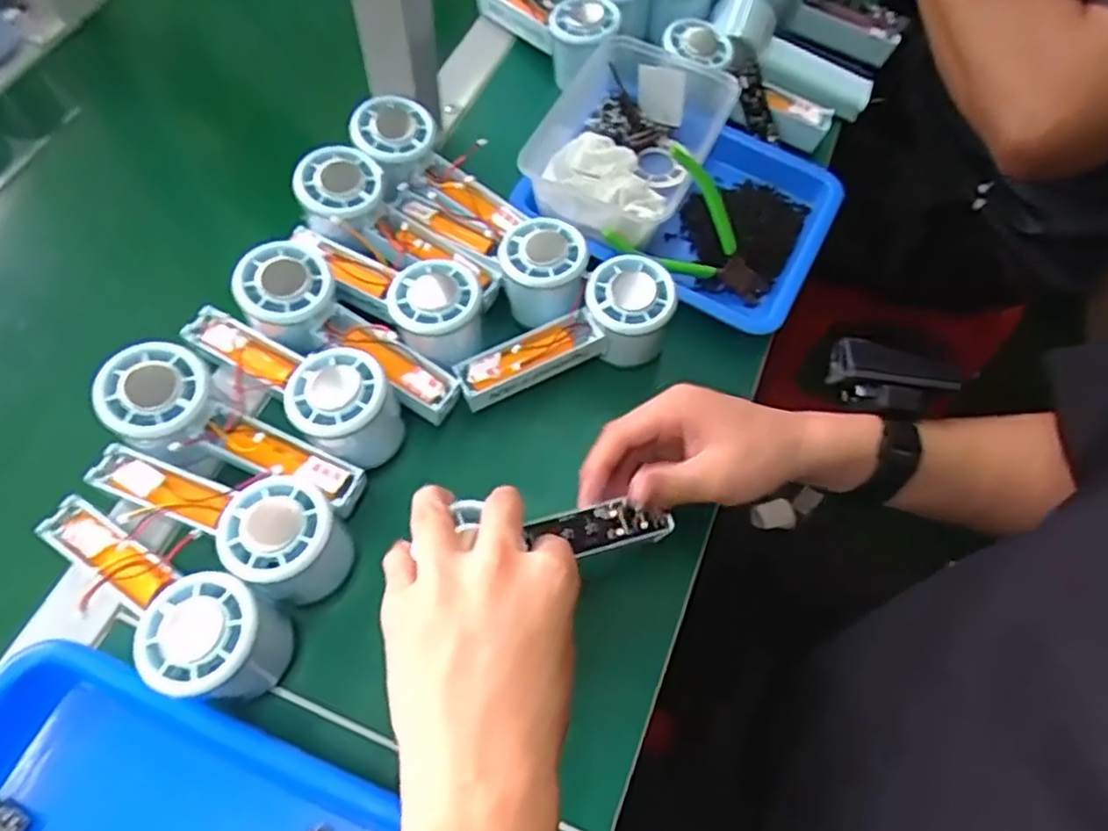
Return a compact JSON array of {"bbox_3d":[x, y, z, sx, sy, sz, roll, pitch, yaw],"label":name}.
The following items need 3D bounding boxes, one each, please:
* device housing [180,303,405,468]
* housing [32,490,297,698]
[{"bbox_3d":[-0.164,-0.028,0.427,0.154,0.057,0.054,35,67,13],"label":"device housing"},{"bbox_3d":[-0.215,0.095,0.366,0.150,0.057,0.054,28,65,10],"label":"housing"}]

